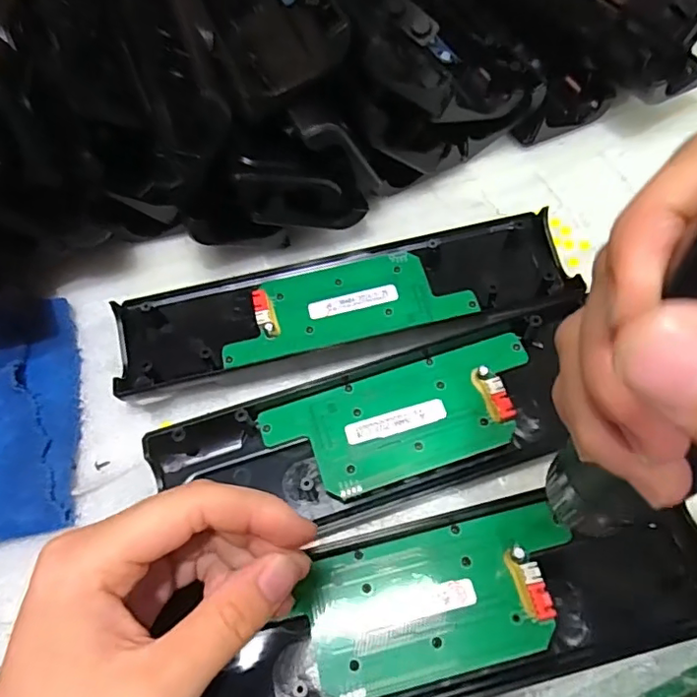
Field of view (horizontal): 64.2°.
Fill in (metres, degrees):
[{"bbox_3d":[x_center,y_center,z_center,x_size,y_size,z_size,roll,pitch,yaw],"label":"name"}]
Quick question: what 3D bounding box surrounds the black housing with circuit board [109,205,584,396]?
[{"bbox_3d":[-0.002,-0.030,0.308,0.246,0.014,0.070,-13,61,-4],"label":"black housing with circuit board"}]

